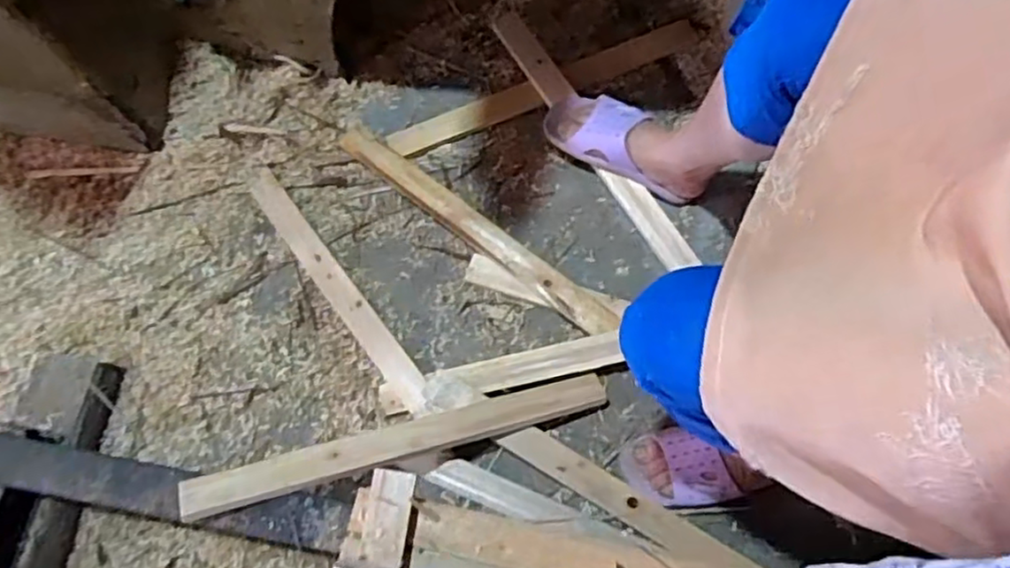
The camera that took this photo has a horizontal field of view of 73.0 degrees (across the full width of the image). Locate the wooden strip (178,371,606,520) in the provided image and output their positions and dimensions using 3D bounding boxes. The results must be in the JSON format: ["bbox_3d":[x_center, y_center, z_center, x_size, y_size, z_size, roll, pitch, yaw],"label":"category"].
[{"bbox_3d":[-0.108,0.181,0.802,0.493,0.025,0.044,-11,70,-21],"label":"wooden strip"}]

